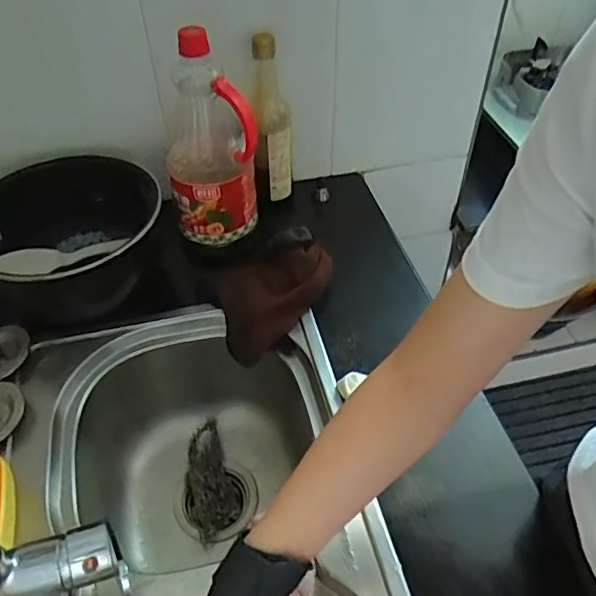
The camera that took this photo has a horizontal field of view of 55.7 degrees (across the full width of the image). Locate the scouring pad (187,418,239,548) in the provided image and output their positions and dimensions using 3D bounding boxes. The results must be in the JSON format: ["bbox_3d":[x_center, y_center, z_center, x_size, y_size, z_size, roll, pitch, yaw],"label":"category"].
[{"bbox_3d":[-0.119,0.238,0.741,0.064,0.034,0.139,-16,48,-13],"label":"scouring pad"}]

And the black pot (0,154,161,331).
[{"bbox_3d":[-0.289,-0.062,0.710,0.221,0.127,0.217,0,46,1],"label":"black pot"}]

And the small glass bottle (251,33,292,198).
[{"bbox_3d":[-0.034,-0.239,0.776,0.047,0.228,0.057,0,46,1],"label":"small glass bottle"}]

